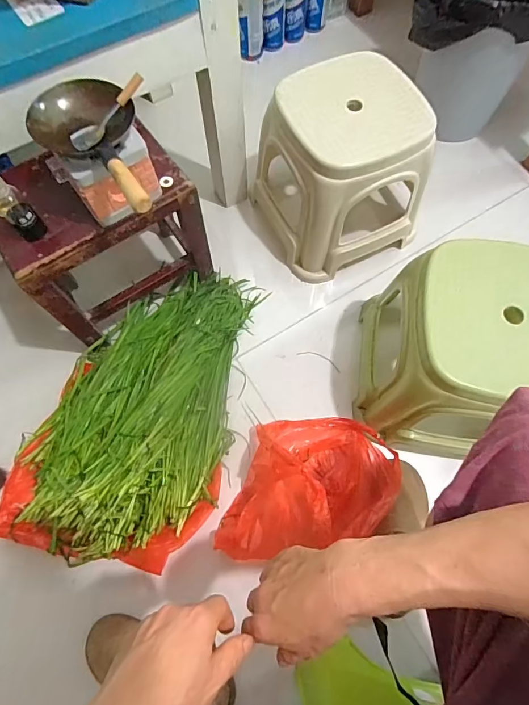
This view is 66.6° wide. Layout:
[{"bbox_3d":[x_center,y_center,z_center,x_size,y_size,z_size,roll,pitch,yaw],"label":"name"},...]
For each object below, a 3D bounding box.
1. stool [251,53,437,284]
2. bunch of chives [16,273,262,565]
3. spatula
[{"bbox_3d":[0.148,-0.351,0.797,0.270,0.261,0.269,-27,72,-9],"label":"stool"},{"bbox_3d":[-0.194,0.068,0.721,0.307,0.128,0.543,24,72,9],"label":"bunch of chives"},{"bbox_3d":[-0.186,-0.287,0.484,0.112,0.018,0.028,-42,74,11],"label":"spatula"}]

